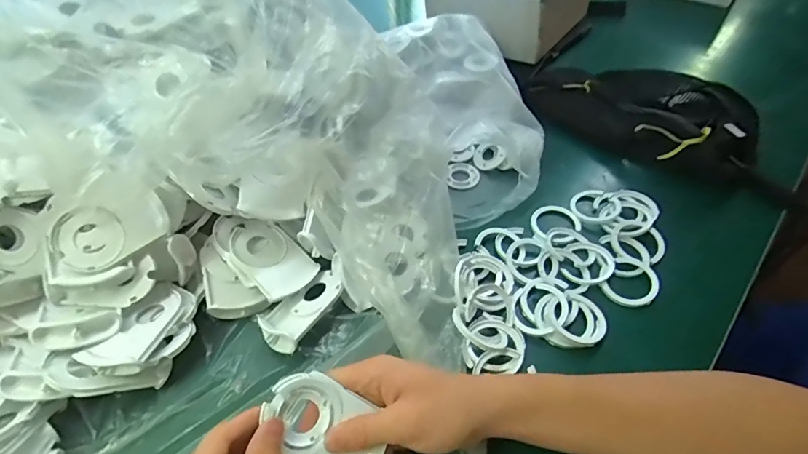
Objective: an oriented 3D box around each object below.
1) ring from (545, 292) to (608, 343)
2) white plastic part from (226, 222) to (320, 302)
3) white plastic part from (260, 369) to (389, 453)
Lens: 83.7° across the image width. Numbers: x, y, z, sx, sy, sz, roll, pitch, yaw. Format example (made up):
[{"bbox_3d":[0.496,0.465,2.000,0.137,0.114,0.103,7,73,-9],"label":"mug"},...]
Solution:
[{"bbox_3d":[0.152,0.079,0.397,0.051,0.008,0.049,4,44,-3],"label":"ring"},{"bbox_3d":[-0.124,0.027,0.417,0.082,0.021,0.055,35,55,24],"label":"white plastic part"},{"bbox_3d":[-0.052,0.133,0.296,0.083,0.005,0.053,38,71,-7],"label":"white plastic part"}]

